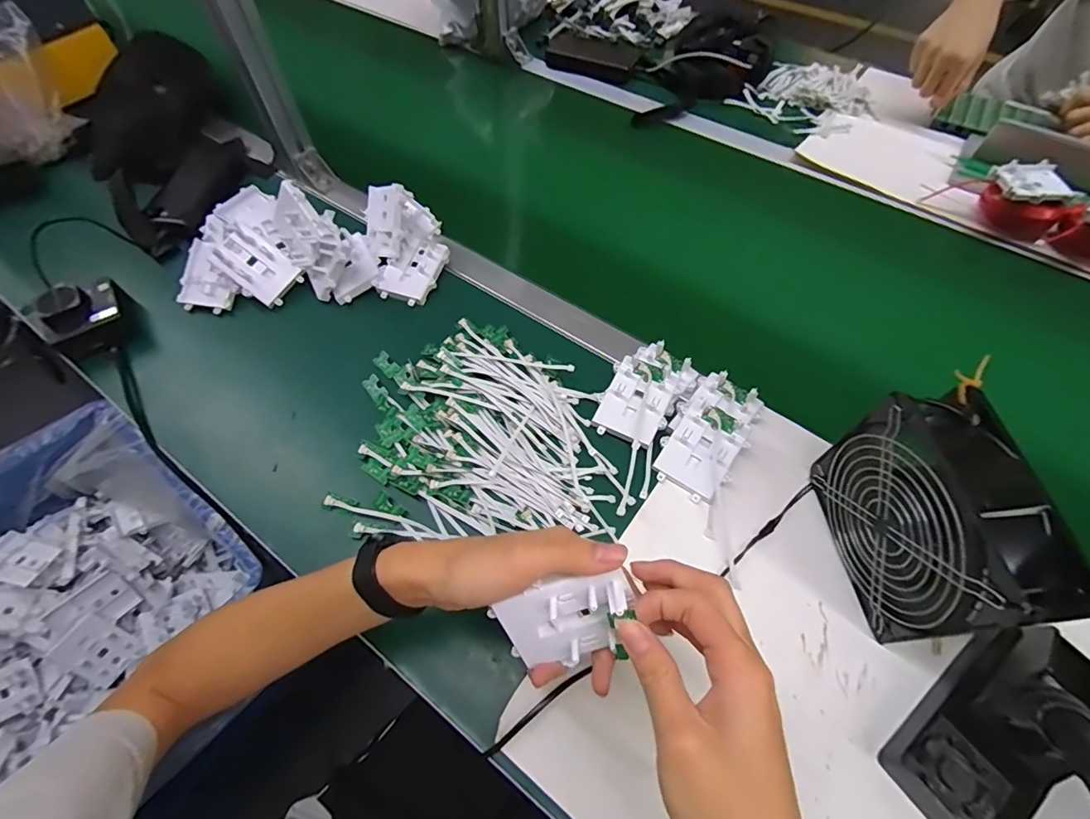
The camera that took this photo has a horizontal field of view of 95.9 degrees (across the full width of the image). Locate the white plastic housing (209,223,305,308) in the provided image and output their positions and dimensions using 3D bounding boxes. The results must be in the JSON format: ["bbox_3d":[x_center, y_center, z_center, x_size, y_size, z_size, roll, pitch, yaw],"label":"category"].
[{"bbox_3d":[-0.333,-0.166,0.567,0.086,0.014,0.057,41,74,-16],"label":"white plastic housing"}]

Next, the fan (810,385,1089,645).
[{"bbox_3d":[0.279,0.083,0.366,0.066,0.148,0.153,-7,60,-3],"label":"fan"}]

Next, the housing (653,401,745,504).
[{"bbox_3d":[0.148,0.039,0.467,0.062,0.018,0.085,33,83,17],"label":"housing"}]

